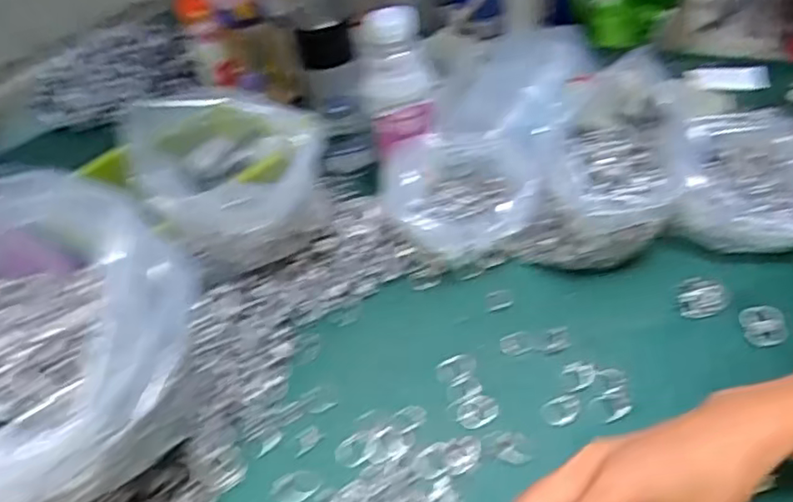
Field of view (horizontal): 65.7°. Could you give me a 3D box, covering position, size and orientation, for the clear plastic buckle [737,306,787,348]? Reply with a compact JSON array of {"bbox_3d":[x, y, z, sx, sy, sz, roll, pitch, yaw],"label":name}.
[{"bbox_3d":[0.289,0.058,0.485,0.030,0.011,0.037,-1,42,7],"label":"clear plastic buckle"}]

